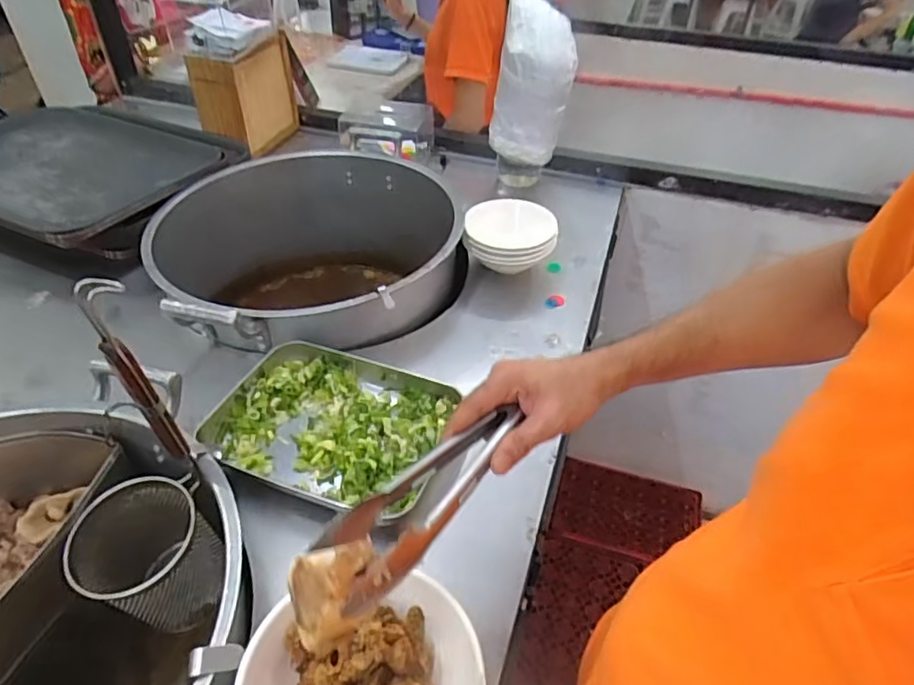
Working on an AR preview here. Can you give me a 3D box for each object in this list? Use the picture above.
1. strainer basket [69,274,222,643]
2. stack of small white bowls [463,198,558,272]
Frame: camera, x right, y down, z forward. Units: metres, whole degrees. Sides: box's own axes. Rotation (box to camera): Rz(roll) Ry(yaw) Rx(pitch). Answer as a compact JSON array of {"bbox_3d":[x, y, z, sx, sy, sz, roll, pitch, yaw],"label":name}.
[{"bbox_3d":[-0.312,0.139,0.536,0.136,0.314,0.126,22,46,20],"label":"strainer basket"},{"bbox_3d":[0.082,-0.154,0.911,0.137,0.089,0.131,6,42,3],"label":"stack of small white bowls"}]

